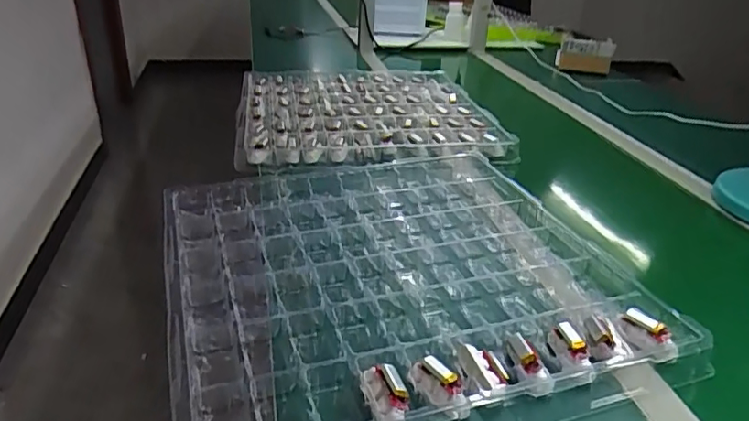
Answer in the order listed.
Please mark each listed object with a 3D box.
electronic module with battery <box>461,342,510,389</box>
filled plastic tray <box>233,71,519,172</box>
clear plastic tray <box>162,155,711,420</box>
[{"bbox_3d":[0.097,0.136,0.484,0.026,0.016,0.052,-10,31,-21],"label":"electronic module with battery"},{"bbox_3d":[-0.026,-0.201,1.091,0.459,0.033,0.519,-1,28,-8],"label":"filled plastic tray"},{"bbox_3d":[0.017,0.053,0.619,0.461,0.027,0.474,-7,30,-18],"label":"clear plastic tray"}]

